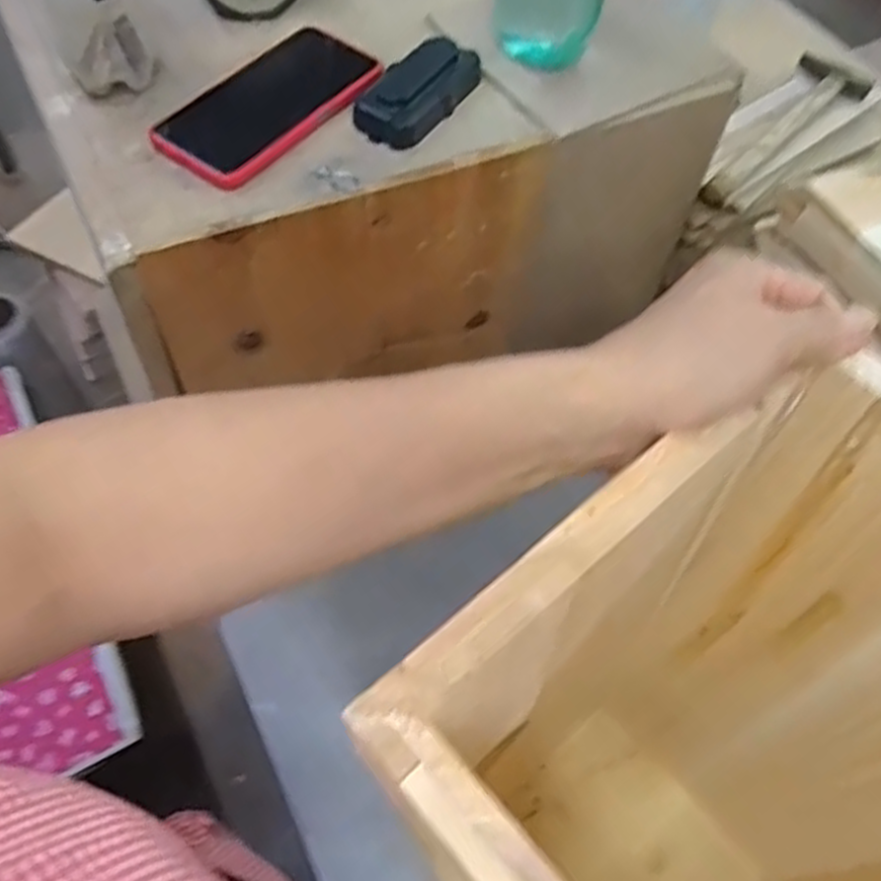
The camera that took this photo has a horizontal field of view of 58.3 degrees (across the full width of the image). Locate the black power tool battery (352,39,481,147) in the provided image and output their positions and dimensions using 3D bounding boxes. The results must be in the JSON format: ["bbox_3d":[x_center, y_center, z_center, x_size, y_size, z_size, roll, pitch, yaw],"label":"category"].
[{"bbox_3d":[-0.014,-0.248,0.556,0.052,0.030,0.100,32,62,17],"label":"black power tool battery"}]

